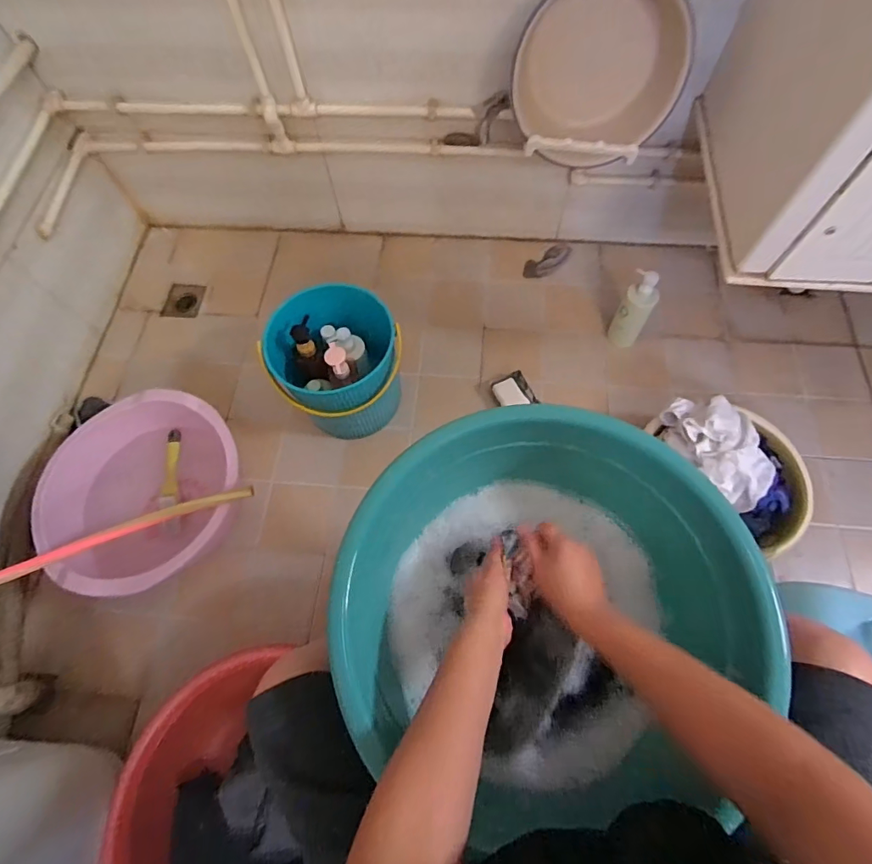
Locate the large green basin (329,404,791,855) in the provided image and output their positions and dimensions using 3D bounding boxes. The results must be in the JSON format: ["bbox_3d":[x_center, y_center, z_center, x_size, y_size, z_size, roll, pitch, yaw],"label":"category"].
[{"bbox_3d":[0.101,0.180,0.532,0.405,0.153,0.382,-1,67,2],"label":"large green basin"}]

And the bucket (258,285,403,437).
[{"bbox_3d":[-0.189,-0.120,0.995,0.251,0.265,0.229,-39,71,-13],"label":"bucket"}]

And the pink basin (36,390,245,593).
[{"bbox_3d":[-0.574,0.109,0.953,0.364,0.137,0.340,-1,67,2],"label":"pink basin"}]

